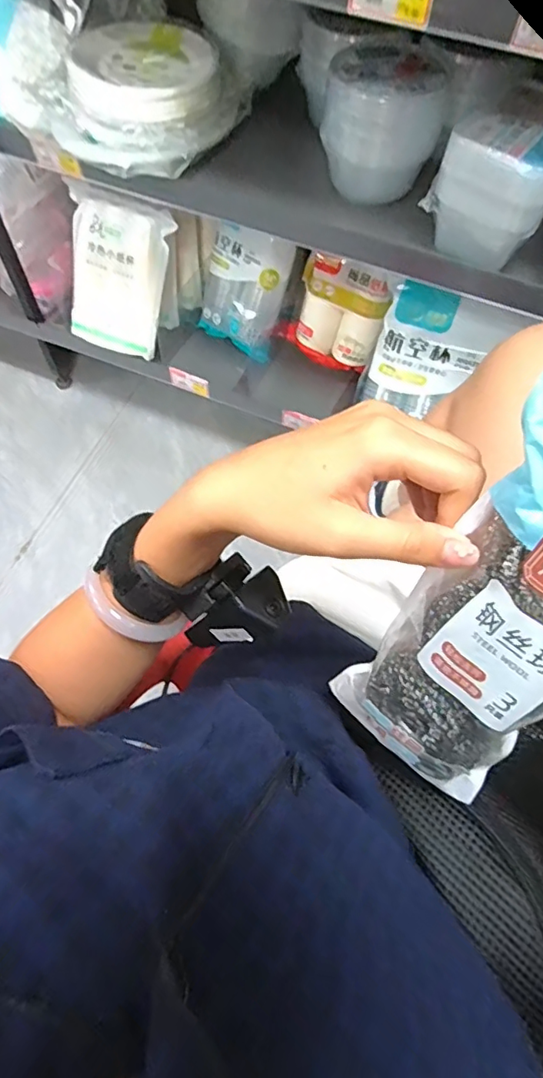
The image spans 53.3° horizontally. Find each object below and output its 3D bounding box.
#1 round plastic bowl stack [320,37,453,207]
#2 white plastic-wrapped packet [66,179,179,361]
[{"bbox_3d":[0.132,-0.506,0.659,0.137,0.120,0.141,3,63,0],"label":"round plastic bowl stack"},{"bbox_3d":[-0.256,-0.422,0.877,0.161,0.225,0.027,21,30,5],"label":"white plastic-wrapped packet"}]

